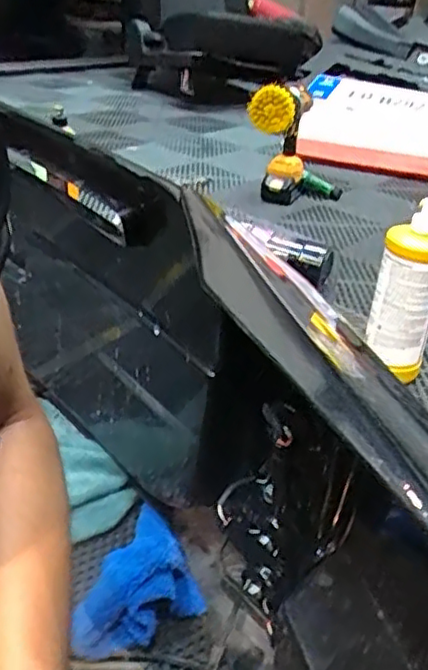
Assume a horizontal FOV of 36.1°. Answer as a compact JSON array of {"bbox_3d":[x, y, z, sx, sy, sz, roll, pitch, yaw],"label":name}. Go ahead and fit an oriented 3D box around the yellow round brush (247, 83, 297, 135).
[{"bbox_3d":[0.130,-0.506,1.464,0.101,0.089,0.112,1,31,-6],"label":"yellow round brush"}]

